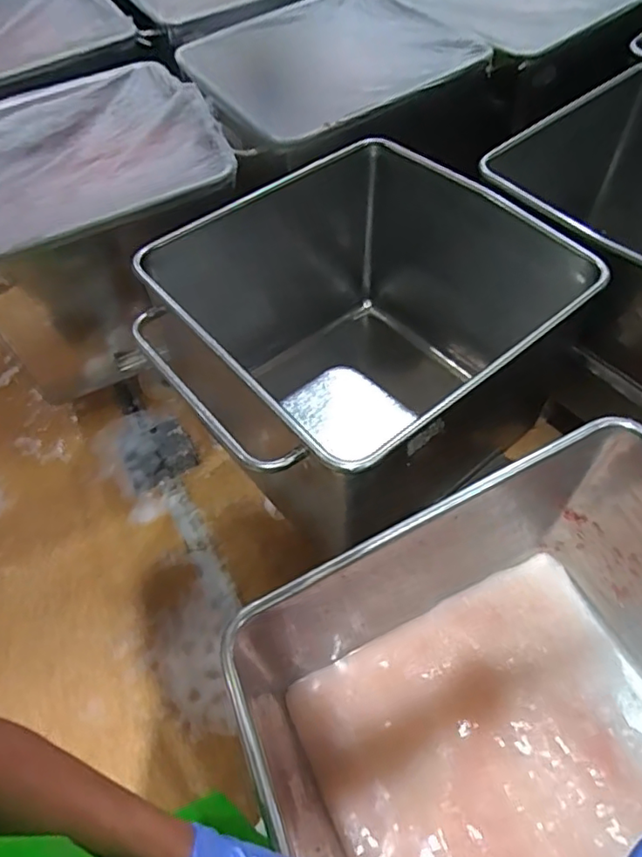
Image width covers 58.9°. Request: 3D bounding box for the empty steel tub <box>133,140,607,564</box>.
[{"bbox_3d":[0.085,-0.152,1.248,0.783,0.574,0.665,-36,61,-18],"label":"empty steel tub"}]

